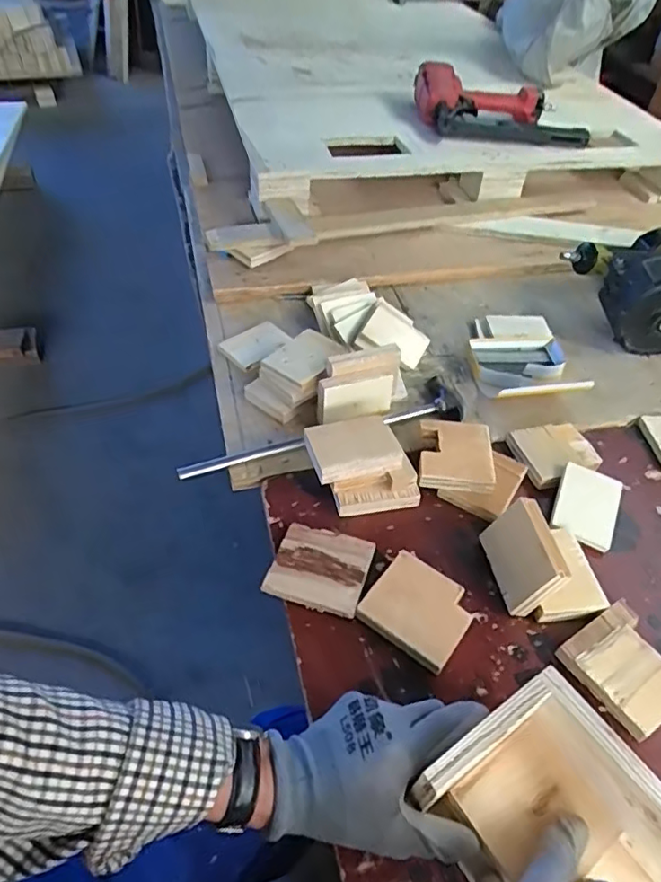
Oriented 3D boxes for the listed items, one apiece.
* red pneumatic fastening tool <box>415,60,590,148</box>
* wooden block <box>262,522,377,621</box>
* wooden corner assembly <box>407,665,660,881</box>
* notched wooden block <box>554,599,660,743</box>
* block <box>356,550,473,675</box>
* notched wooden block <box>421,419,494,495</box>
[{"bbox_3d":[0.340,-0.663,1.127,0.342,0.104,0.172,10,48,2],"label":"red pneumatic fastening tool"},{"bbox_3d":[-0.009,0.126,0.566,0.091,0.018,0.085,13,48,11],"label":"wooden block"},{"bbox_3d":[0.152,0.252,0.380,0.124,0.069,0.136,-24,51,-22],"label":"wooden corner assembly"},{"bbox_3d":[0.265,0.204,0.510,0.090,0.023,0.091,-25,52,-22],"label":"notched wooden block"},{"bbox_3d":[0.084,0.159,0.536,0.090,0.024,0.084,29,53,24],"label":"block"},{"bbox_3d":[0.145,0.016,0.655,0.081,0.028,0.091,9,48,2],"label":"notched wooden block"}]

